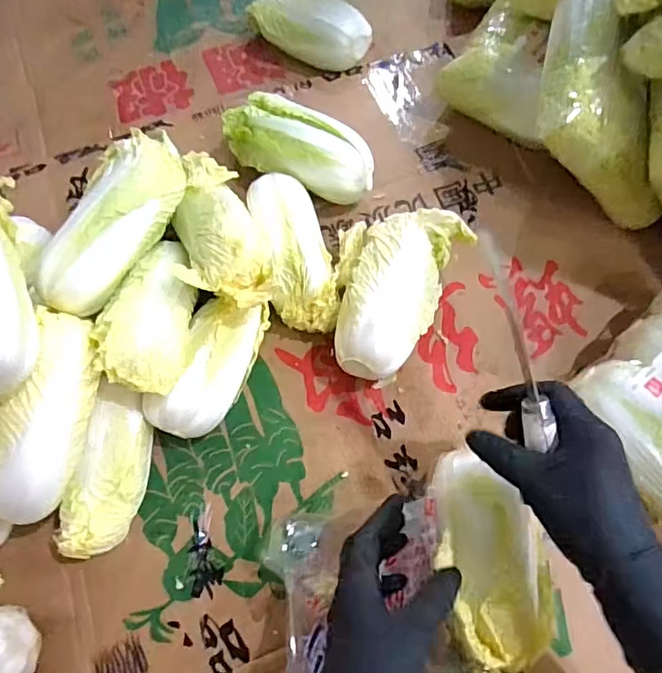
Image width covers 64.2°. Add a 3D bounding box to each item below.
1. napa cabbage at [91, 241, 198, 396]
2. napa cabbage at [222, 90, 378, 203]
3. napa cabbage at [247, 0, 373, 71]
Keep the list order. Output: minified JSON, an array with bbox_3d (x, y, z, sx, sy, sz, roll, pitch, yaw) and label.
[{"bbox_3d":[-0.148,-0.023,0.432,0.066,0.065,0.143,3,67,2],"label":"napa cabbage"},{"bbox_3d":[-0.029,-0.193,0.548,0.162,0.069,0.085,28,70,12],"label":"napa cabbage"},{"bbox_3d":[-0.024,-0.374,0.642,0.150,0.052,0.072,27,70,12],"label":"napa cabbage"}]

